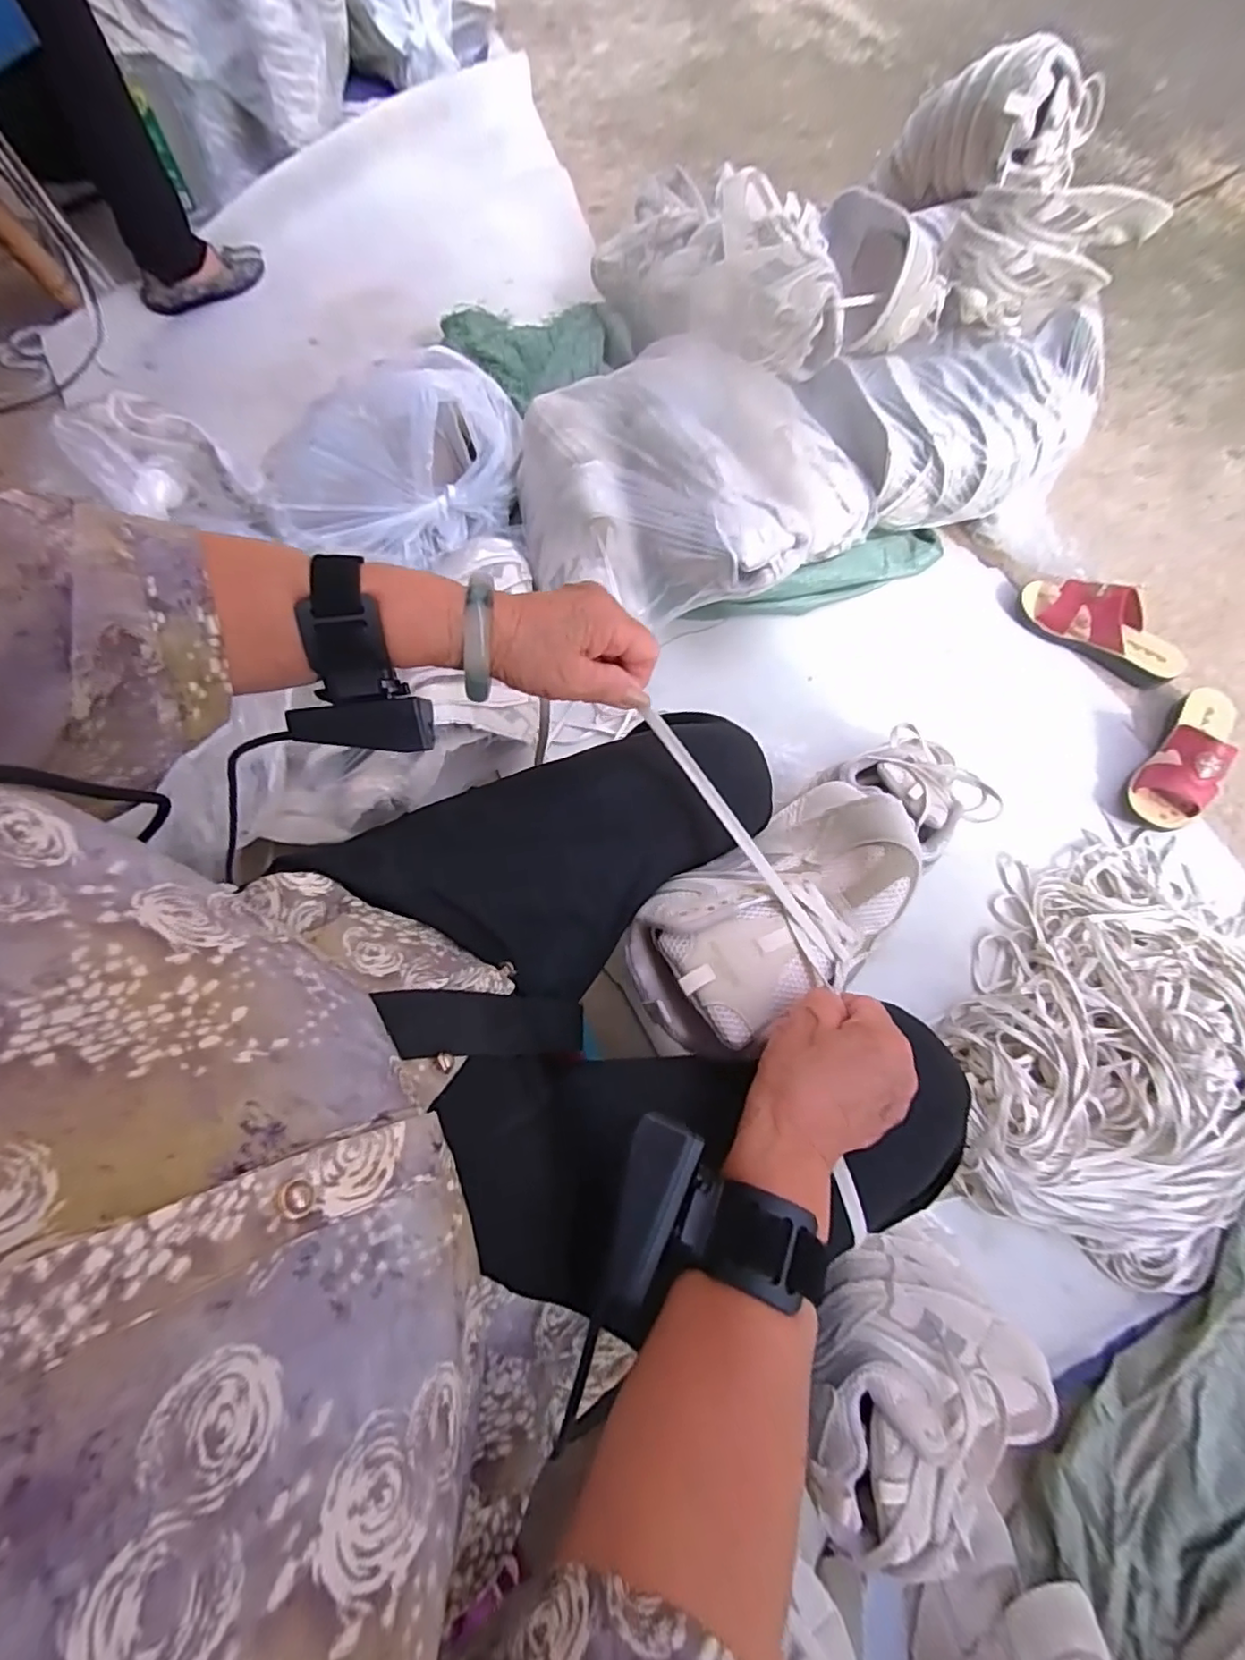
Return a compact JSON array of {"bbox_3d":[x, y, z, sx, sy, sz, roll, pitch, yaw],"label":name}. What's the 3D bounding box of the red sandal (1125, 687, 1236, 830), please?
[{"bbox_3d":[0.750,-0.103,0.802,0.079,0.070,0.229,34,80,13],"label":"red sandal"}]

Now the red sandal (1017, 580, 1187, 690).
[{"bbox_3d":[0.680,-0.285,0.860,0.235,0.071,0.072,34,80,13],"label":"red sandal"}]

